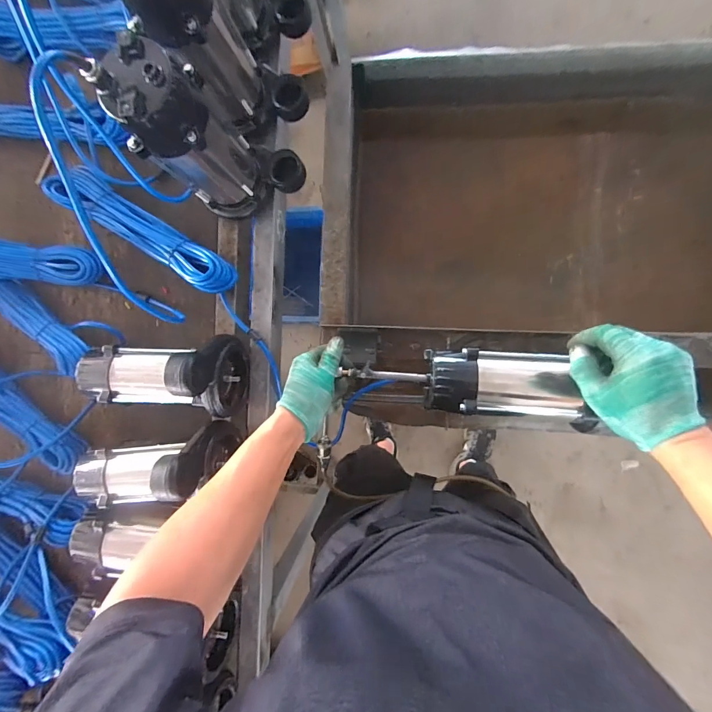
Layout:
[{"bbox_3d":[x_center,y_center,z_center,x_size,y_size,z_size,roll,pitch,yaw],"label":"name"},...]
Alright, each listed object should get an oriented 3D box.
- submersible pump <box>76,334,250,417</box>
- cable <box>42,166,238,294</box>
[{"bbox_3d":[-0.302,0.030,0.517,0.226,0.158,0.120,2,90,6],"label":"submersible pump"},{"bbox_3d":[-0.335,-0.201,0.569,0.325,0.062,0.065,32,93,5],"label":"cable"}]

